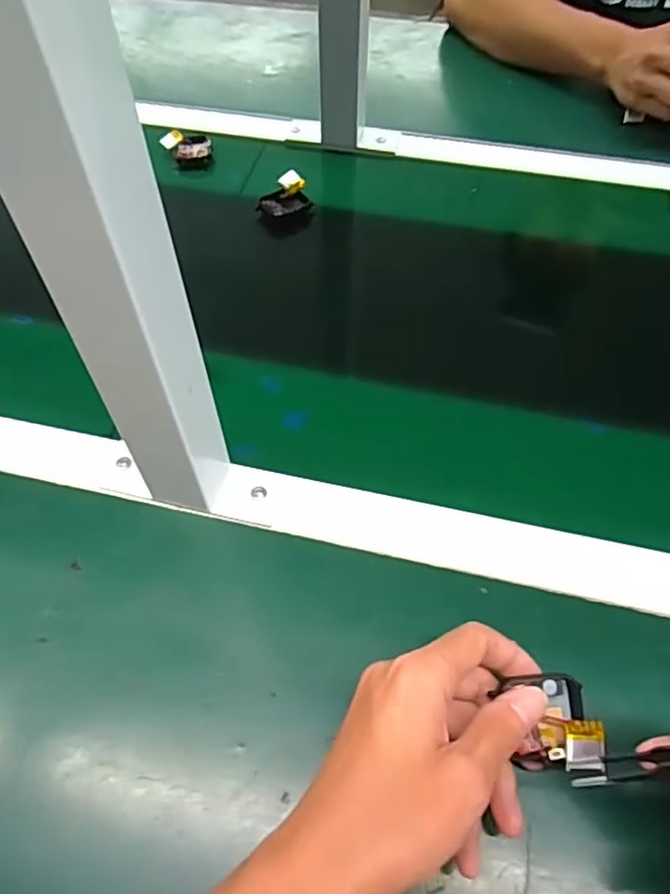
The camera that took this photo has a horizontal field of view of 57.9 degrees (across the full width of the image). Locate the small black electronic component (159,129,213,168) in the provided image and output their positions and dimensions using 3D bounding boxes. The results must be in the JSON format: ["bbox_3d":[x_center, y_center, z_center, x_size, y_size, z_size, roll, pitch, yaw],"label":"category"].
[{"bbox_3d":[-0.152,-0.308,0.627,0.048,0.023,0.031,-4,55,-1],"label":"small black electronic component"}]

